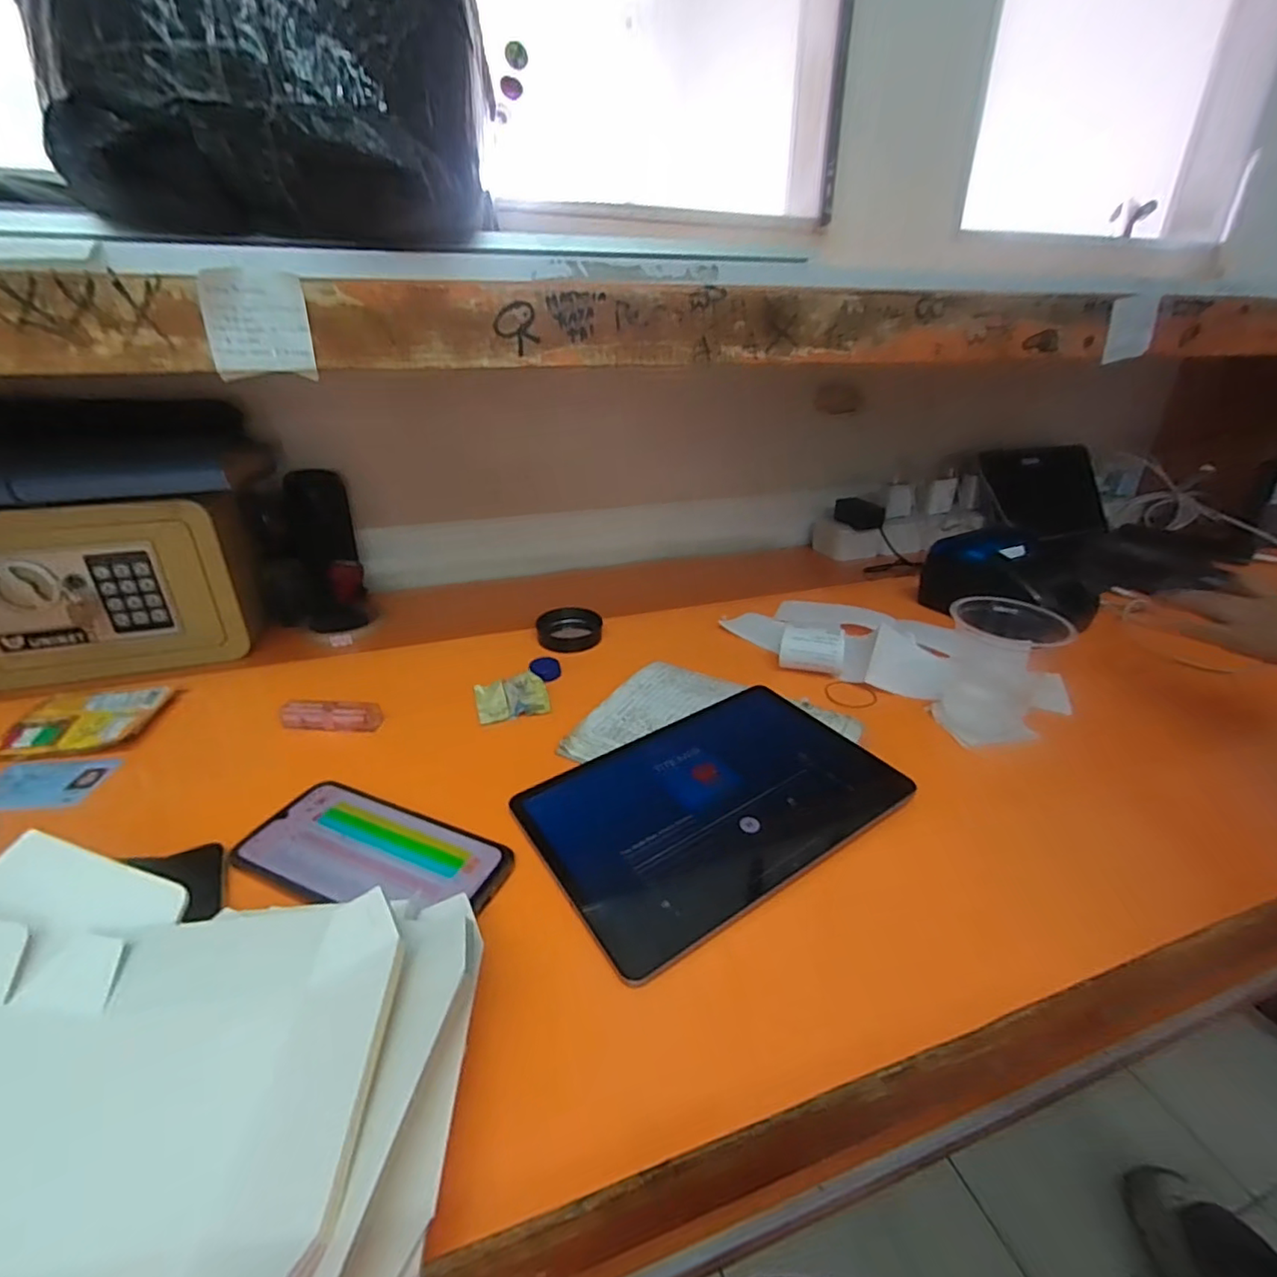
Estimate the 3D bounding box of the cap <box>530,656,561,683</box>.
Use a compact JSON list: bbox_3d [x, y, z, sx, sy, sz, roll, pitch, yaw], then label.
[{"bbox_3d":[-0.093,0.030,0.597,0.030,0.013,0.036,-7,27,-12],"label":"cap"}]

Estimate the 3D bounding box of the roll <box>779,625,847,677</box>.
[{"bbox_3d":[0.173,0.013,0.592,0.061,0.048,0.042,7,28,15],"label":"roll"}]

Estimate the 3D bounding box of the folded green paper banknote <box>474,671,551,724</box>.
[{"bbox_3d":[-0.120,0.052,0.559,0.064,0.008,0.066,-9,28,-16],"label":"folded green paper banknote"}]

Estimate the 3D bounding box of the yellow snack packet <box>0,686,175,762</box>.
[{"bbox_3d":[-0.480,0.071,0.514,0.104,0.018,0.081,-5,27,-8],"label":"yellow snack packet"}]

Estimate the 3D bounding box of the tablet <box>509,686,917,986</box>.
[{"bbox_3d":[0.051,0.111,0.432,0.247,0.012,0.170,-17,31,-29],"label":"tablet"}]

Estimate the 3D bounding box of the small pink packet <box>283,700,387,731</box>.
[{"bbox_3d":[-0.269,0.067,0.520,0.084,0.019,0.022,0,27,1],"label":"small pink packet"}]

